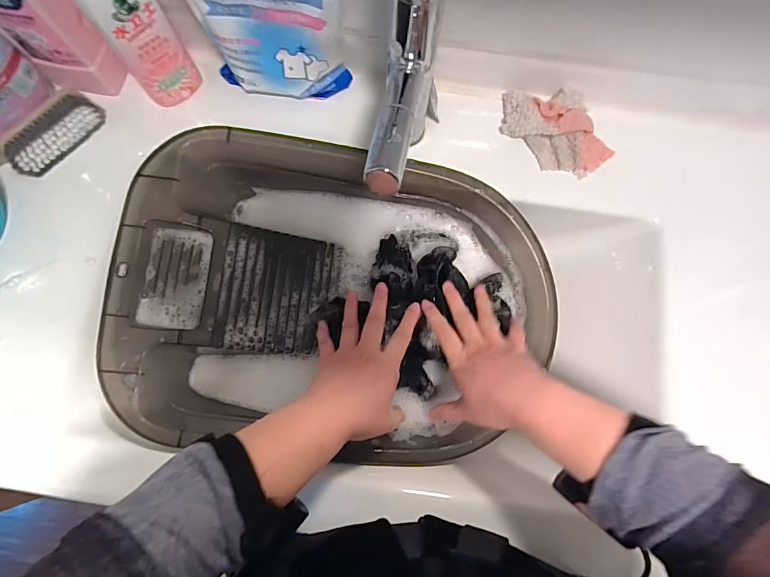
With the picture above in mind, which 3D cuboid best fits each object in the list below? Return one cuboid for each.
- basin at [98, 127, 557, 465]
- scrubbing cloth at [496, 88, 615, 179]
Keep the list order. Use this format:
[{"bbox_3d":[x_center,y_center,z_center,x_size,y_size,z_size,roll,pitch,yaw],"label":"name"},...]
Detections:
[{"bbox_3d":[-0.045,0.016,0.450,0.458,0.098,0.306,9,77,1],"label":"basin"},{"bbox_3d":[0.197,-0.186,0.467,0.088,0.030,0.129,-41,81,-9],"label":"scrubbing cloth"}]

